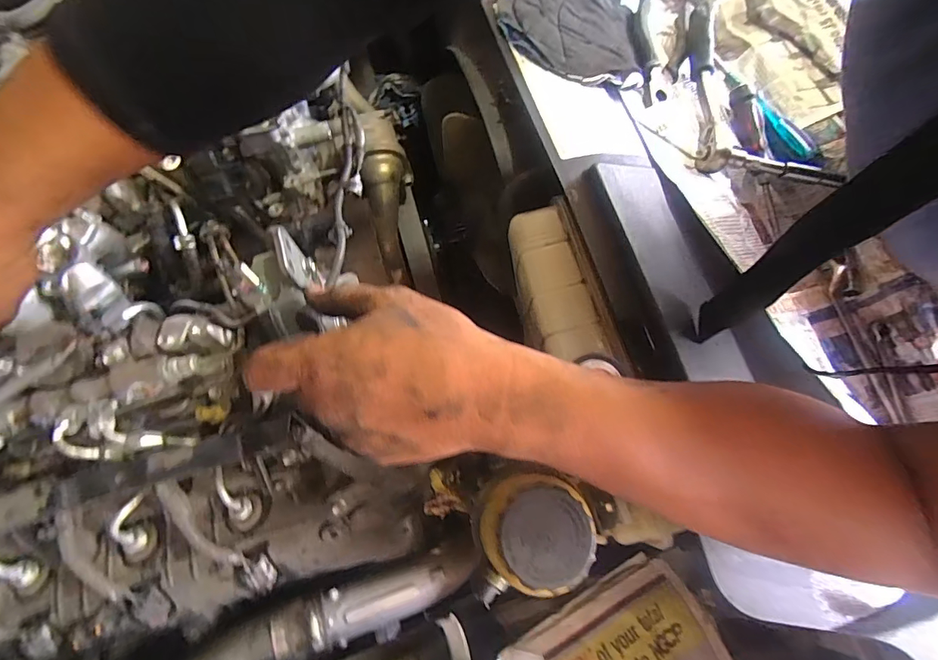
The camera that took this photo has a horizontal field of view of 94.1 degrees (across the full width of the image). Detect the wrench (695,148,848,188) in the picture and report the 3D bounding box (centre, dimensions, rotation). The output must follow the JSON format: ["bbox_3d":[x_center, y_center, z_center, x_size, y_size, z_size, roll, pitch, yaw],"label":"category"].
[{"bbox_3d":[0.310,-0.165,0.445,0.148,0.025,0.021,5,70,0],"label":"wrench"}]

